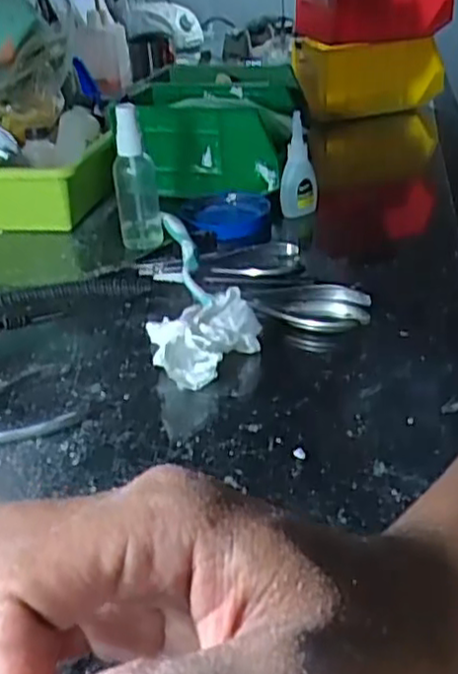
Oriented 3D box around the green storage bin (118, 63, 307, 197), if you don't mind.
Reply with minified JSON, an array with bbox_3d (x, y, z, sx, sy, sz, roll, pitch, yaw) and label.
[{"bbox_3d":[-0.014,-0.234,0.773,0.169,0.087,0.253,1,31,7],"label":"green storage bin"}]

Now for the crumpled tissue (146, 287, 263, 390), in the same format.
[{"bbox_3d":[-0.016,0.001,0.435,0.068,0.034,0.044,-16,33,-20],"label":"crumpled tissue"}]

